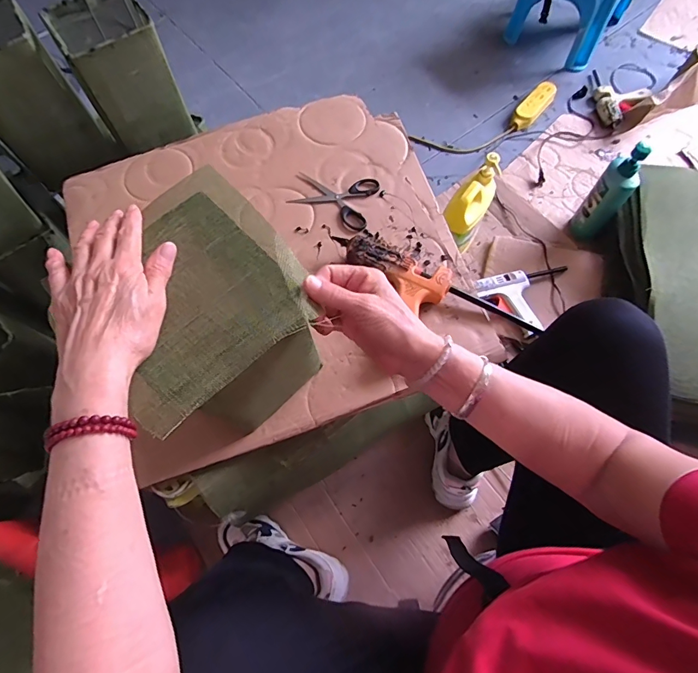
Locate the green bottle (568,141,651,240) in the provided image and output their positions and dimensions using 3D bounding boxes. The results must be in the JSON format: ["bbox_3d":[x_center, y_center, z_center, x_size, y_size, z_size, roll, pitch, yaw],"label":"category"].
[{"bbox_3d":[0.592,-0.323,0.936,0.077,0.231,0.075,39,74,15],"label":"green bottle"}]

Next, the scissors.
[{"bbox_3d":[-0.028,-0.231,0.681,0.137,0.008,0.095,16,69,8],"label":"scissors"}]

